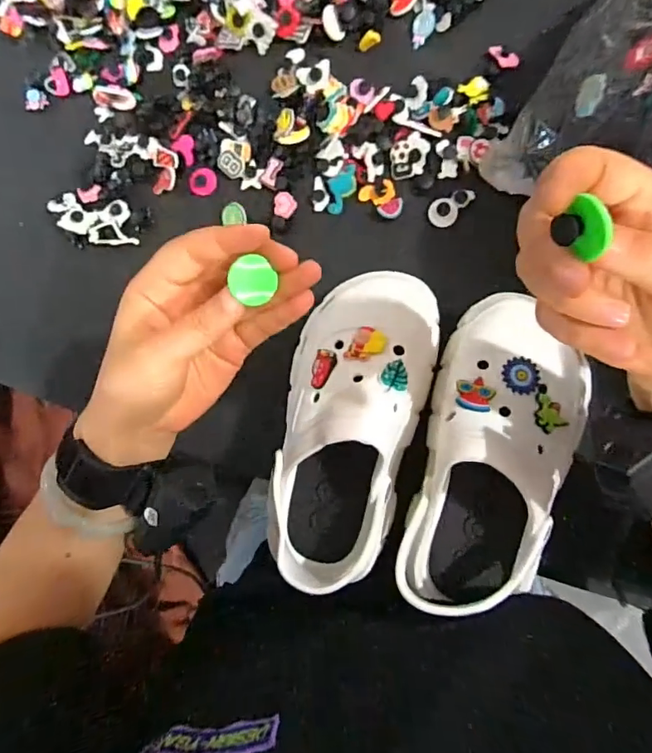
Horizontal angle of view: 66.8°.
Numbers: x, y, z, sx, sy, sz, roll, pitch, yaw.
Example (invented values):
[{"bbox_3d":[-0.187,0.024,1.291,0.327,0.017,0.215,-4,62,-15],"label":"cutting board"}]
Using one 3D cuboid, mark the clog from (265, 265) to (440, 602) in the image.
[{"bbox_3d":[0.018,0.036,0.370,0.099,0.086,0.226,15,89,9],"label":"clog"}]

